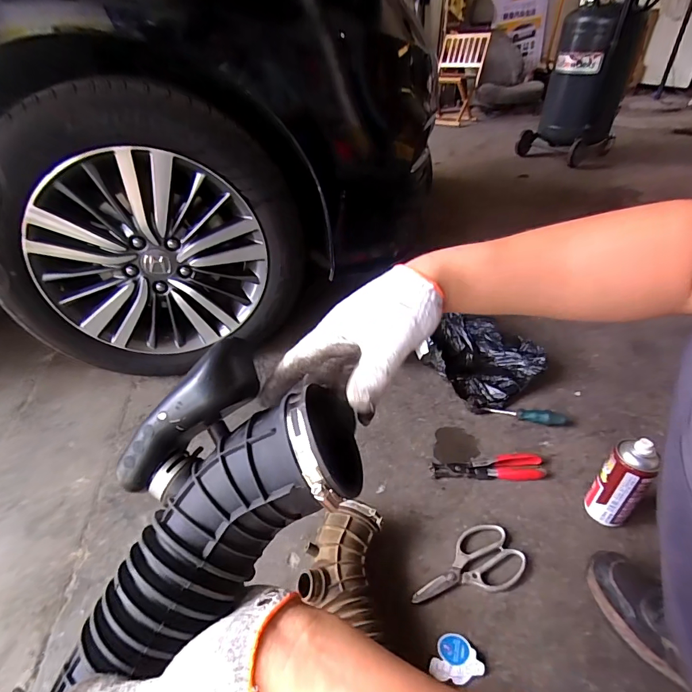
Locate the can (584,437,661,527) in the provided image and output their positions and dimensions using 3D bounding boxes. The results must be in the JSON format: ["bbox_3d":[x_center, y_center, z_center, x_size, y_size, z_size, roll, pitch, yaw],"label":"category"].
[{"bbox_3d":[0.440,0.217,0.644,0.049,0.166,0.062,-26,43,-25],"label":"can"}]

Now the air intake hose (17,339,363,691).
[{"bbox_3d":[-0.114,0.152,0.289,0.150,0.083,0.306,21,72,29],"label":"air intake hose"}]

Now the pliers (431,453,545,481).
[{"bbox_3d":[0.271,0.232,0.778,0.205,0.018,0.051,-1,38,4],"label":"pliers"}]

